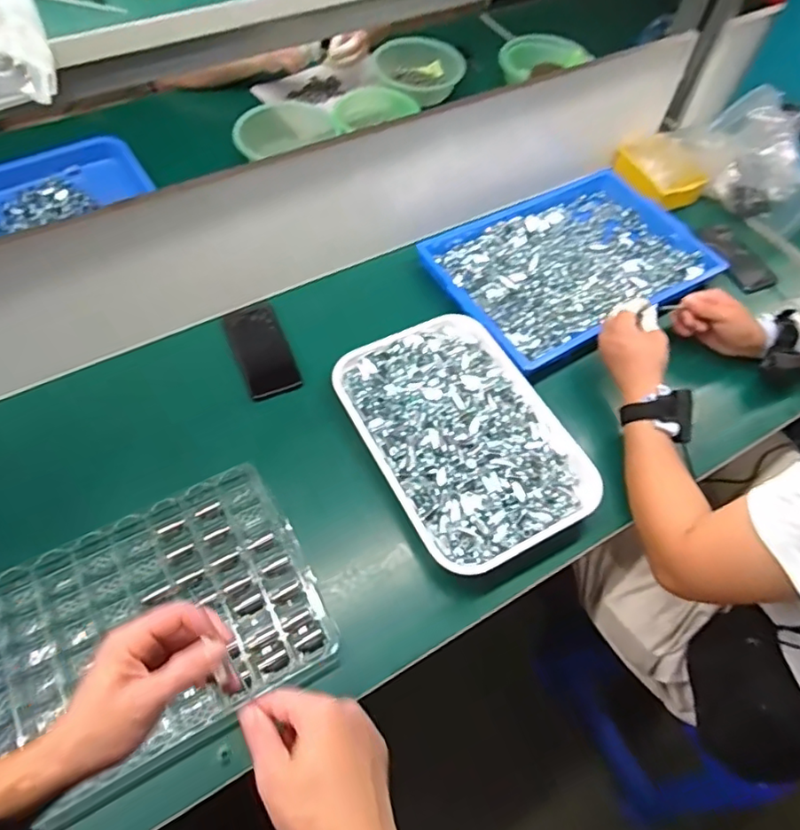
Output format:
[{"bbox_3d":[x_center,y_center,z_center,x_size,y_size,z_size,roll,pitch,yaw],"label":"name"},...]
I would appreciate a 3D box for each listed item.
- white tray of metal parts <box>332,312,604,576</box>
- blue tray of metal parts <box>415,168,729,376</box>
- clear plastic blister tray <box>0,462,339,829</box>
[{"bbox_3d":[0.084,0.018,0.761,0.248,0.033,0.346,-25,64,-18],"label":"white tray of metal parts"},{"bbox_3d":[0.283,-0.255,0.946,0.431,0.031,0.293,-25,64,-18],"label":"blue tray of metal parts"},{"bbox_3d":[-0.268,0.228,0.617,0.345,0.029,0.257,-26,64,-18],"label":"clear plastic blister tray"}]

